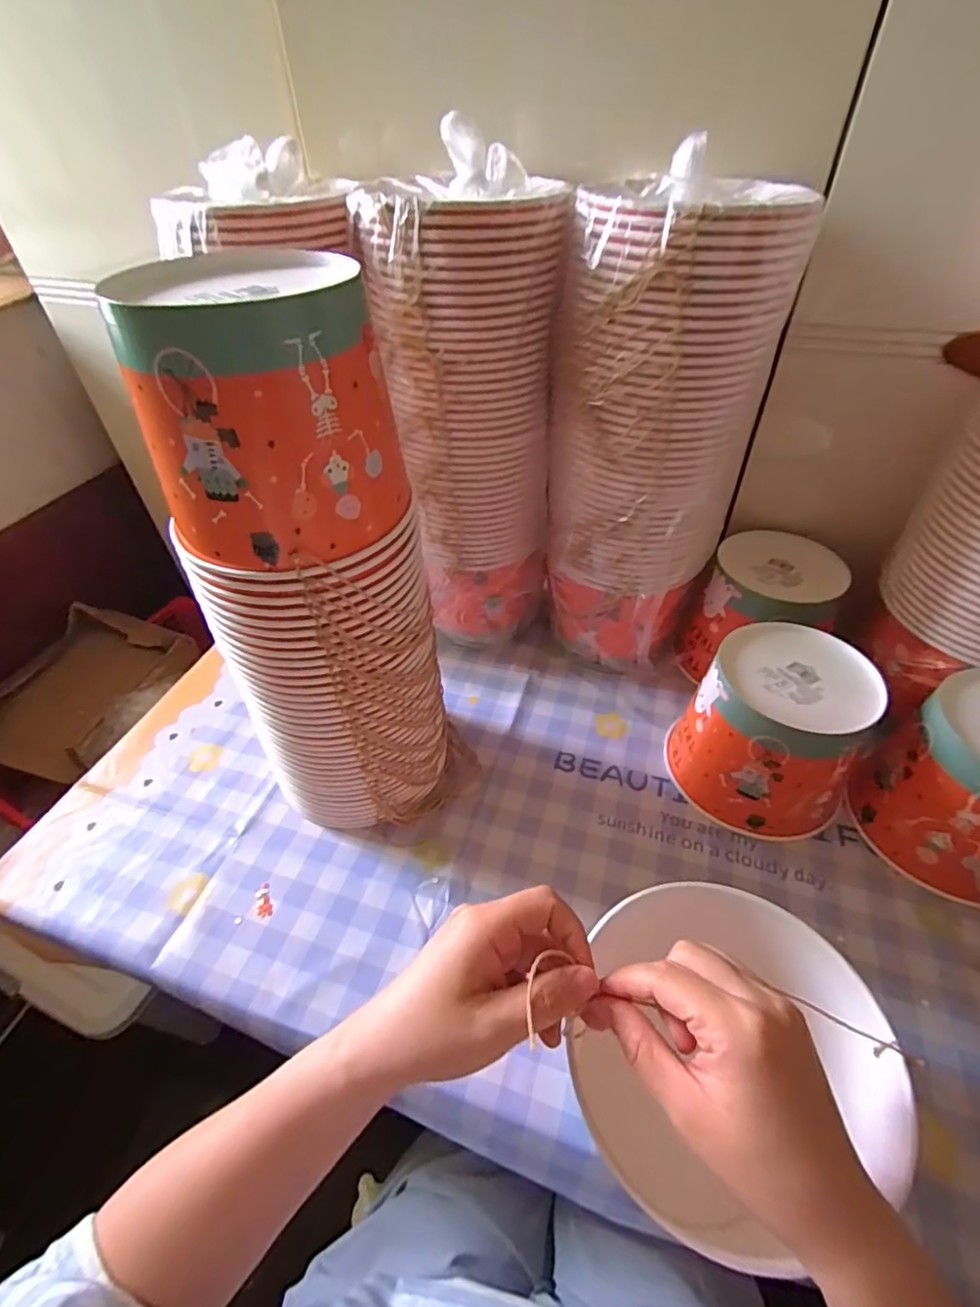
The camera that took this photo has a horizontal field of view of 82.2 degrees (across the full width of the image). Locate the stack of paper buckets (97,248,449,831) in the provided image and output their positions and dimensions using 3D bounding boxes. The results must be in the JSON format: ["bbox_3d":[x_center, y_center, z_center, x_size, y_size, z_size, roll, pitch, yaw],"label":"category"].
[{"bbox_3d":[-0.121,-0.041,0.437,0.145,0.416,0.155,-4,45,-2],"label":"stack of paper buckets"}]

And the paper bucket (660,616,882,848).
[{"bbox_3d":[0.260,0.072,0.514,0.143,0.134,0.140,-1,44,1],"label":"paper bucket"}]

